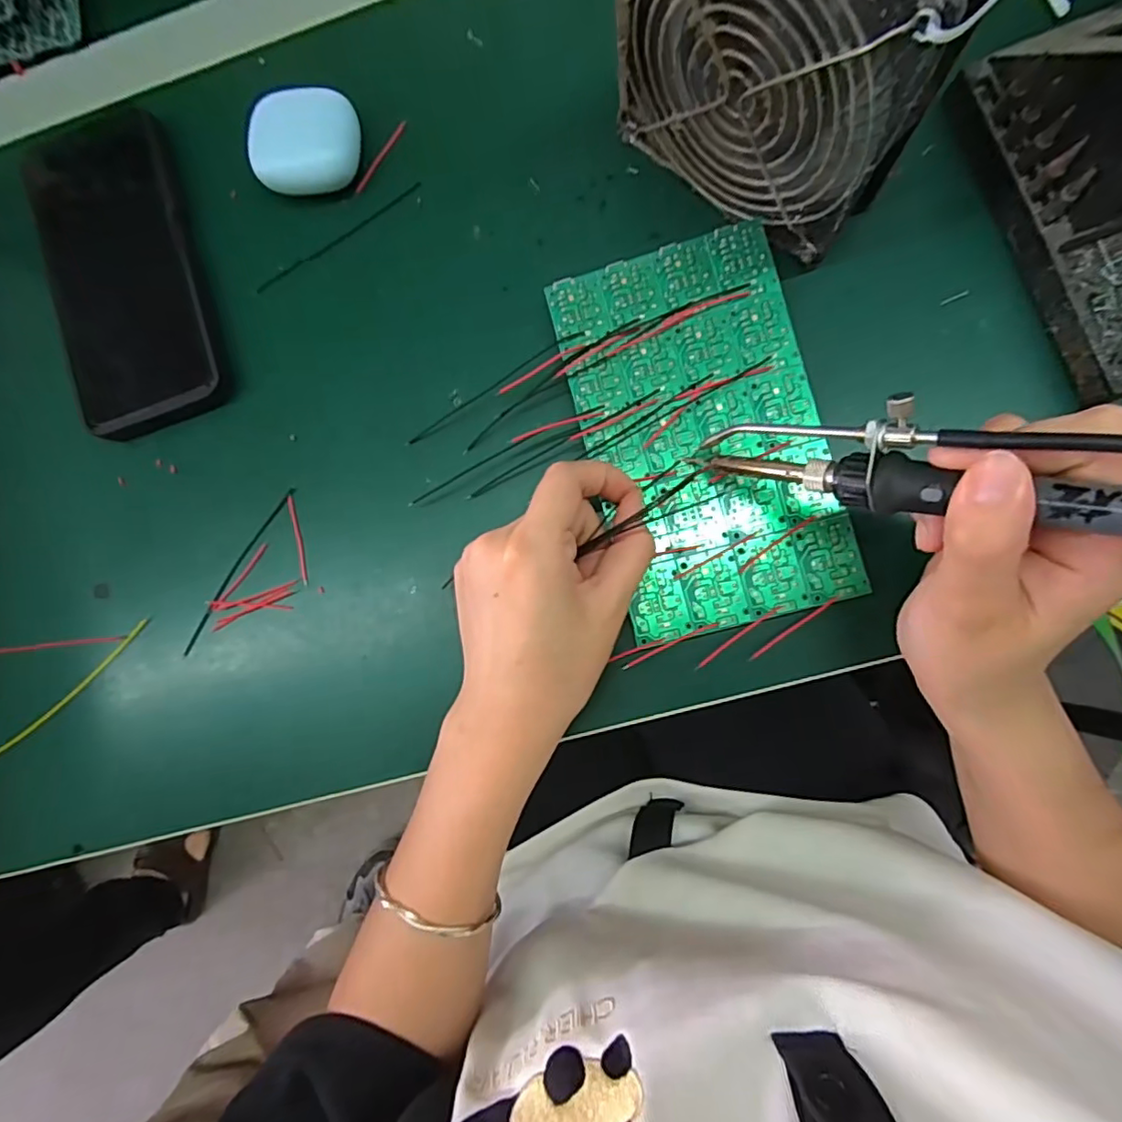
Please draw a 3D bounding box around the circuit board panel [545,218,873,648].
[{"bbox_3d":[0.063,-0.058,0.259,0.100,0.005,0.172,-15,86,7],"label":"circuit board panel"}]

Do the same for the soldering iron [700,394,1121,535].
[{"bbox_3d":[0.131,-0.025,0.174,0.197,0.029,0.029,19,90,42],"label":"soldering iron"}]

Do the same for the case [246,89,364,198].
[{"bbox_3d":[-0.127,-0.209,0.291,0.048,0.026,0.044,2,88,7],"label":"case"}]

